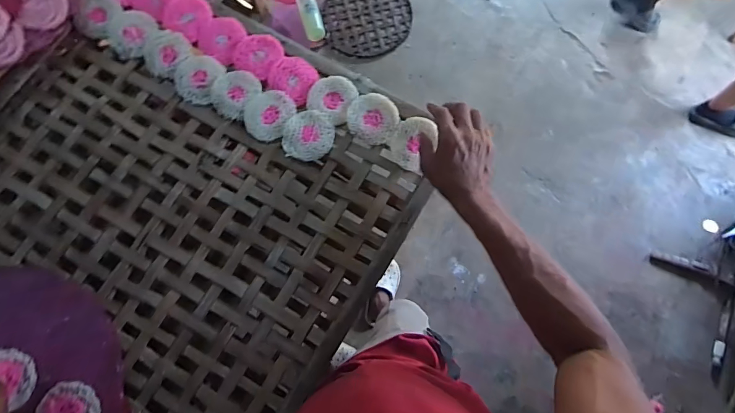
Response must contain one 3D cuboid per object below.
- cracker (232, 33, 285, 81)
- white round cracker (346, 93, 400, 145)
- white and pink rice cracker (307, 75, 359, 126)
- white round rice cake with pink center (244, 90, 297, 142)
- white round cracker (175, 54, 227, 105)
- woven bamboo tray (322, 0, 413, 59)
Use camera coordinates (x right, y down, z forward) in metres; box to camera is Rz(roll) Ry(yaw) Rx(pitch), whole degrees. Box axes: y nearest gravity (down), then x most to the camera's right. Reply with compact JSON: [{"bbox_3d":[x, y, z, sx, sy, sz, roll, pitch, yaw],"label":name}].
[{"bbox_3d":[-0.175,-0.243,0.620,0.067,0.005,0.071,0,77,0],"label":"cracker"},{"bbox_3d":[0.008,-0.134,0.603,0.076,0.013,0.076,9,93,-2],"label":"white round cracker"},{"bbox_3d":[-0.052,-0.170,0.603,0.071,0.018,0.068,32,78,7],"label":"white and pink rice cracker"},{"bbox_3d":[-0.152,-0.142,0.601,0.067,0.006,0.081,27,78,6],"label":"white round rice cake with pink center"},{"bbox_3d":[-0.268,-0.202,0.614,0.075,0.009,0.075,0,77,0],"label":"white round cracker"},{"bbox_3d":[0.001,-0.841,1.713,0.373,0.029,0.392,9,77,2],"label":"woven bamboo tray"}]

